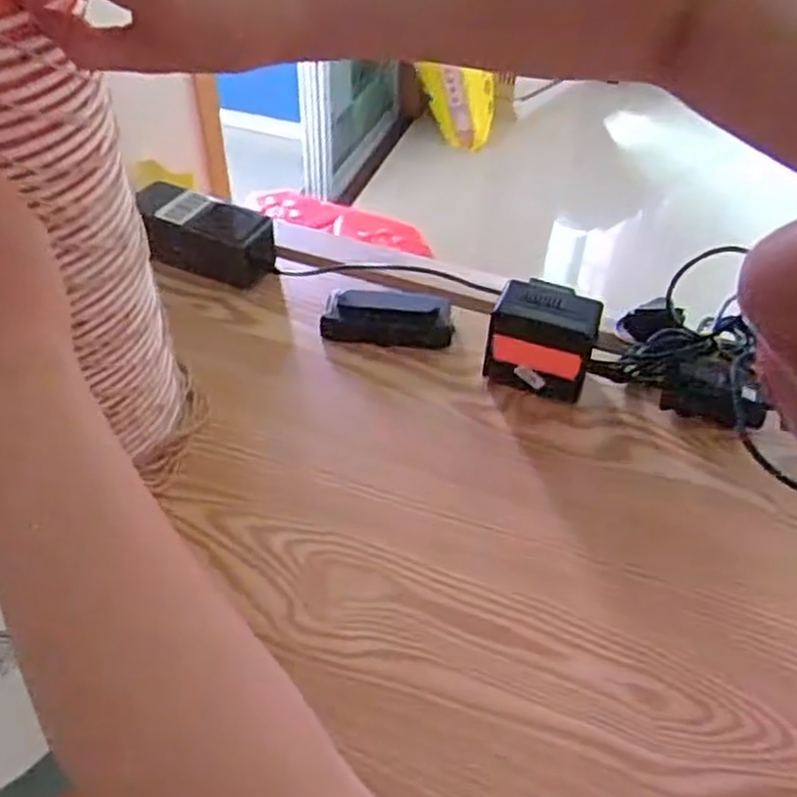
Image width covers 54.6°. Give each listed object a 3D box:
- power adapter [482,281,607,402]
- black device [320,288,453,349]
[{"bbox_3d":[0.112,-0.043,0.593,0.082,0.081,0.053,14,46,11],"label":"power adapter"},{"bbox_3d":[-0.009,-0.065,0.638,0.104,0.035,0.033,3,45,1],"label":"black device"}]

